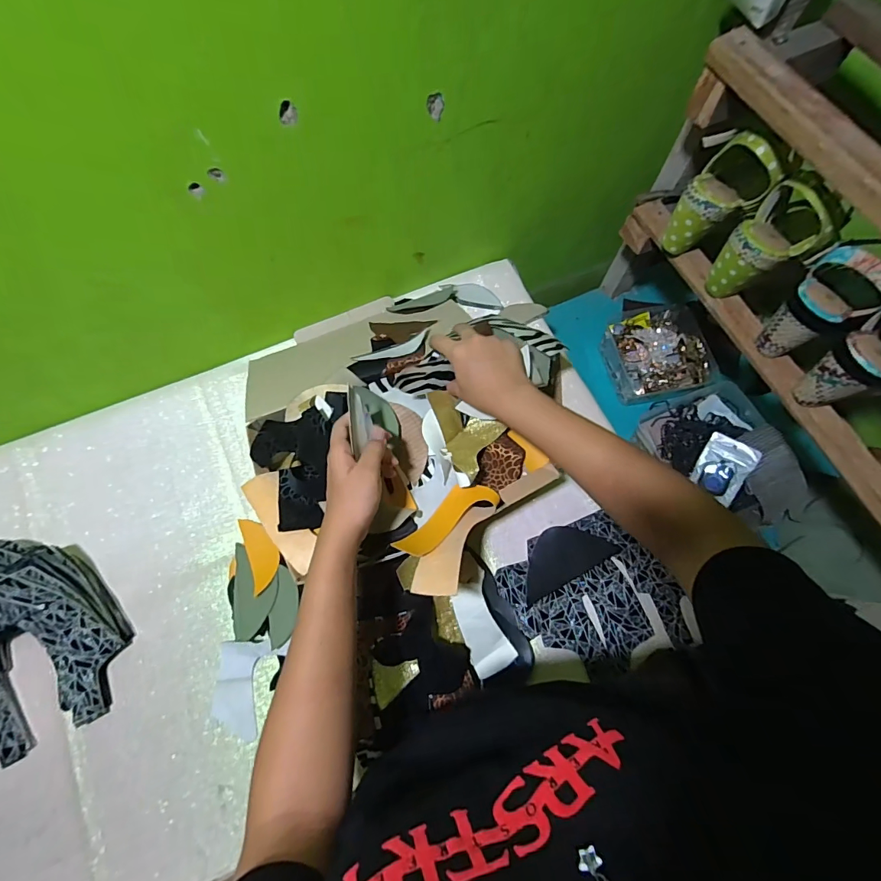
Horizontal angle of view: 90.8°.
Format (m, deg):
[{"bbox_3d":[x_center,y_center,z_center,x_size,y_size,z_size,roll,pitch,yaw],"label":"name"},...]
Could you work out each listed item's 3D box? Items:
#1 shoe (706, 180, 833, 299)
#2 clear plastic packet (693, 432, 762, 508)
[{"bbox_3d":[0.380,-0.226,0.506,0.083,0.133,0.076,-39,75,-14],"label":"shoe"},{"bbox_3d":[0.437,0.044,0.675,0.068,0.010,0.096,32,104,29],"label":"clear plastic packet"}]

